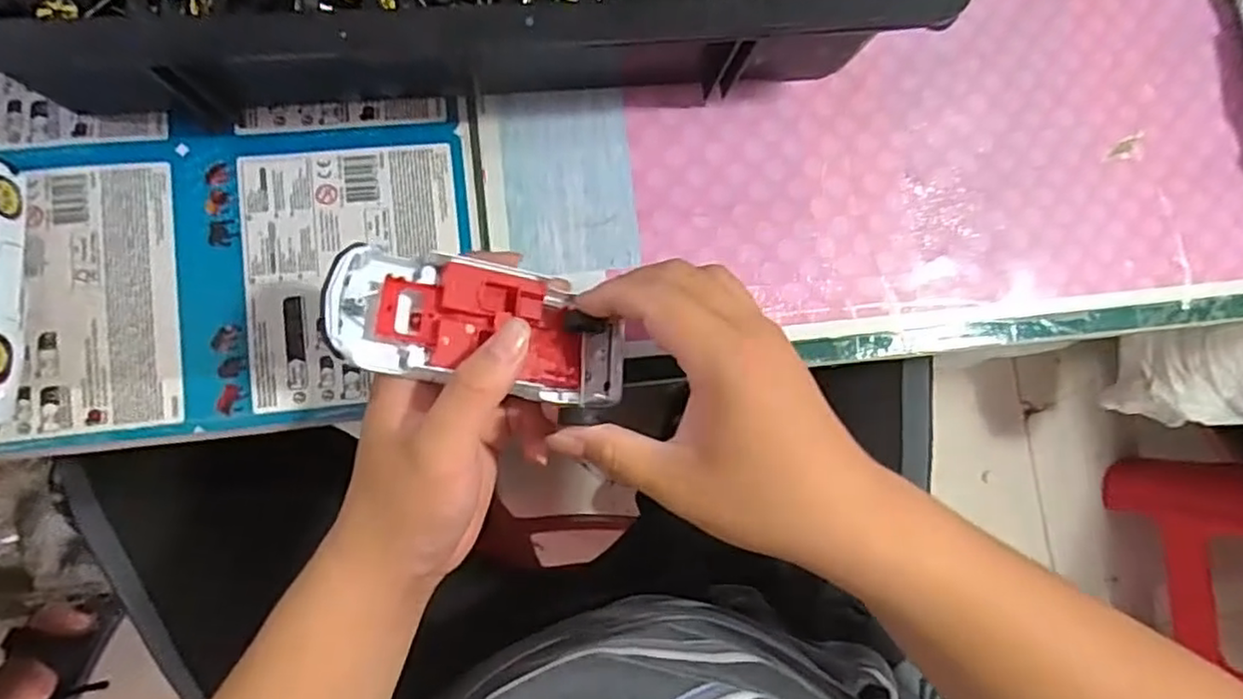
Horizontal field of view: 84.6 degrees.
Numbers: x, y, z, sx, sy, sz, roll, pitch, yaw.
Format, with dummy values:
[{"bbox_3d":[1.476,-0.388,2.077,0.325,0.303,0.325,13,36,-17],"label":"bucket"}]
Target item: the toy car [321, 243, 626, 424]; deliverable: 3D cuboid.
[{"bbox_3d":[-0.059,-0.010,0.303,0.131,0.033,0.058,16,84,-22],"label":"toy car"}]

